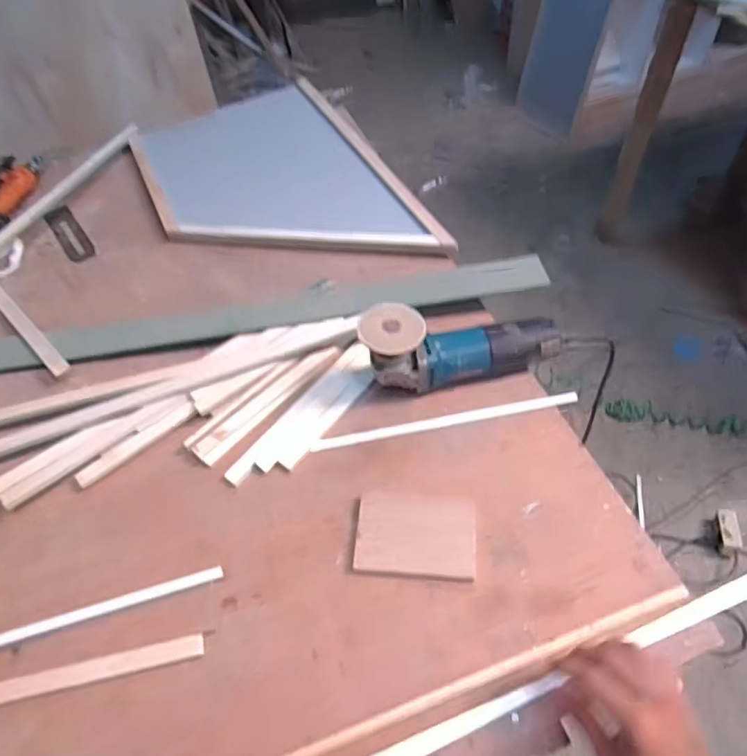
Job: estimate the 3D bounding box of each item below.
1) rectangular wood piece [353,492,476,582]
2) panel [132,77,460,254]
[{"bbox_3d":[0.046,0.171,0.606,0.126,0.012,0.091,2,53,5],"label":"rectangular wood piece"},{"bbox_3d":[-0.194,-0.358,1.028,0.400,0.038,0.623,-22,55,-13],"label":"panel"}]

